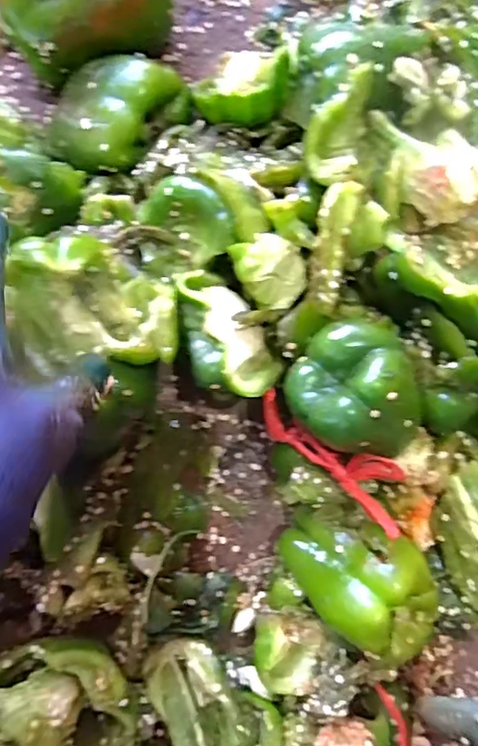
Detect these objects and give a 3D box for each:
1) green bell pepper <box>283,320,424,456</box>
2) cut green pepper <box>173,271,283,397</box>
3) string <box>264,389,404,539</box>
[{"bbox_3d":[0.066,0.009,0.315,0.072,0.048,0.068,-1,82,4],"label":"green bell pepper"},{"bbox_3d":[-0.011,-0.020,0.332,0.045,0.033,0.078,-33,82,-1],"label":"cut green pepper"},{"bbox_3d":[0.053,0.047,0.328,0.100,0.025,0.031,35,86,21],"label":"string"}]

